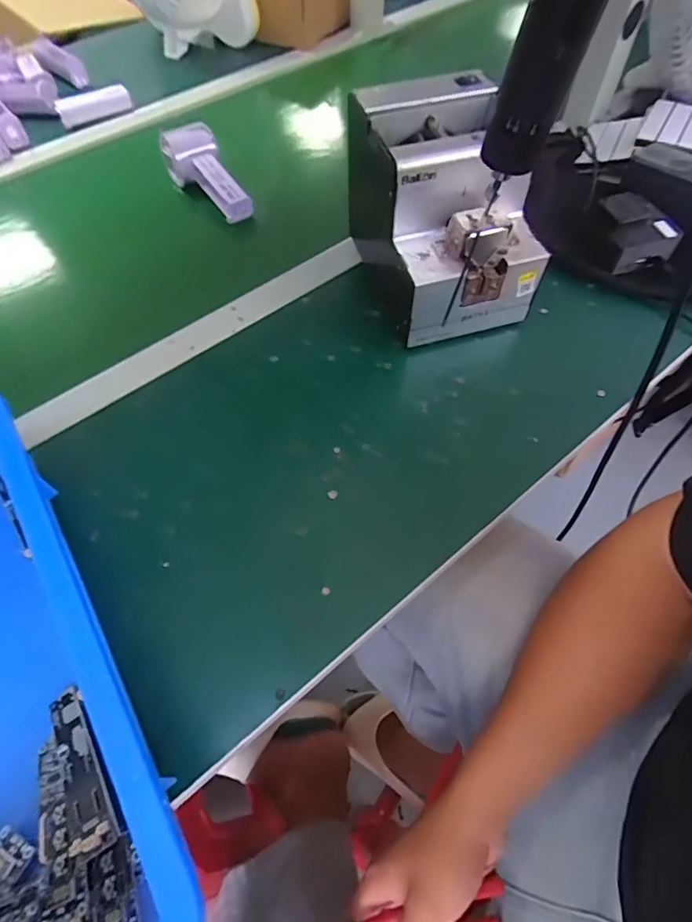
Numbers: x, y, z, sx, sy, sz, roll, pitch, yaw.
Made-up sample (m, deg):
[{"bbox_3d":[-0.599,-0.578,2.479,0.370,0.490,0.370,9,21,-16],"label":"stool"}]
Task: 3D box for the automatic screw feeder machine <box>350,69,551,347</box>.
[{"bbox_3d":[0.087,-0.224,0.451,0.121,0.150,0.180,-17,61,-9],"label":"automatic screw feeder machine"}]

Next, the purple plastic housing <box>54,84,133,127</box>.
[{"bbox_3d":[-0.360,-0.509,0.710,0.100,0.025,0.033,-23,62,-12],"label":"purple plastic housing"}]

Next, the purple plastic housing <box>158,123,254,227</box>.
[{"bbox_3d":[-0.157,-0.340,0.599,0.051,0.062,0.141,-39,80,-19],"label":"purple plastic housing"}]

